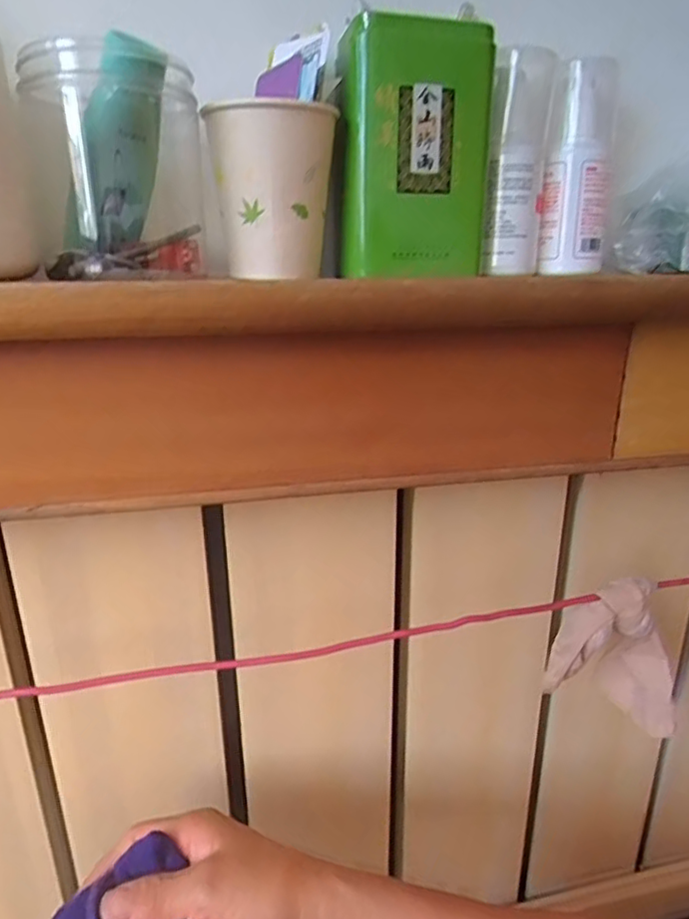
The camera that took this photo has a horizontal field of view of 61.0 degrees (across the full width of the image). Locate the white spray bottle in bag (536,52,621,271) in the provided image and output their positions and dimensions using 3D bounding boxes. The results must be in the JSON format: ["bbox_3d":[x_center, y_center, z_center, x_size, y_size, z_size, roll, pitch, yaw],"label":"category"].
[{"bbox_3d":[0.146,-0.177,0.363,0.038,0.114,0.032,8,20,21],"label":"white spray bottle in bag"}]

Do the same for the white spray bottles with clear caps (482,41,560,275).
[{"bbox_3d":[0.103,-0.174,0.346,0.033,0.117,0.032,5,19,13],"label":"white spray bottles with clear caps"}]

